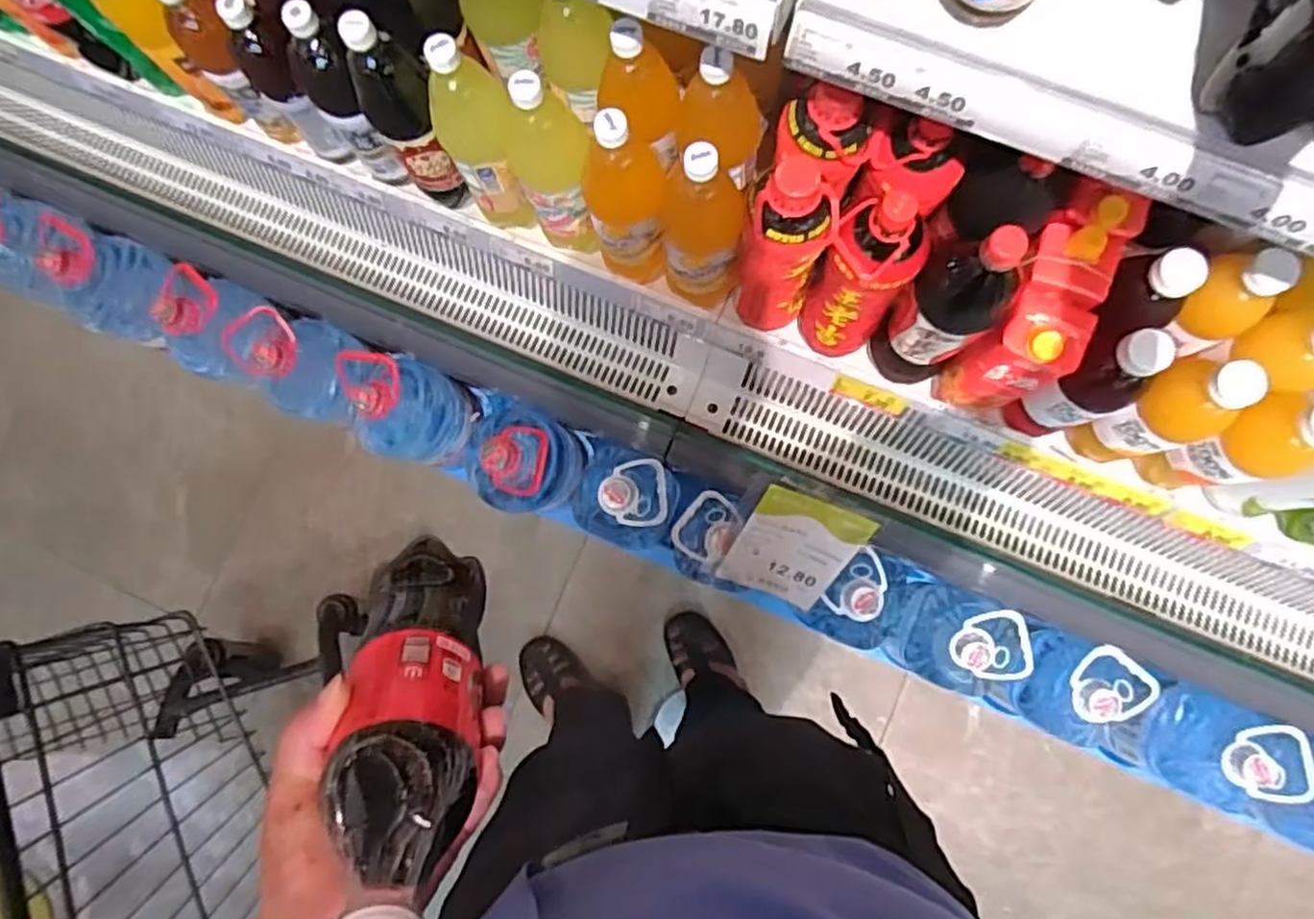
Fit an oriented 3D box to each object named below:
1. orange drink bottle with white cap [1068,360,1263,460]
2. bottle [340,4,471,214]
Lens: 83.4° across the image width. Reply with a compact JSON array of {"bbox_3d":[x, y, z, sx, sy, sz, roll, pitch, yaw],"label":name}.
[{"bbox_3d":[0.514,-0.044,0.765,0.075,0.235,0.078,-19,82,2],"label":"orange drink bottle with white cap"},{"bbox_3d":[-0.274,-0.376,0.825,0.074,0.274,0.081,-1,84,5],"label":"bottle"}]

